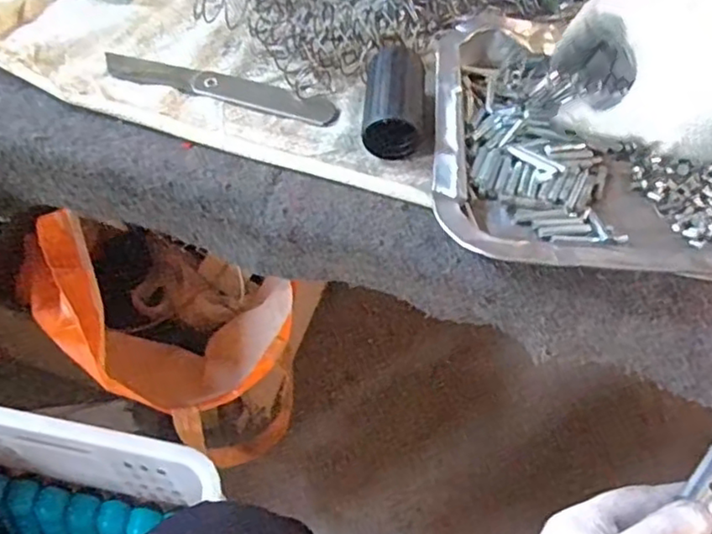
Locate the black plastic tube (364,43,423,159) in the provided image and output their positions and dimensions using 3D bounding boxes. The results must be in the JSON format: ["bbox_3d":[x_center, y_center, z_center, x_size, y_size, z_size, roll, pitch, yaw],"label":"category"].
[{"bbox_3d":[0.021,-0.093,0.359,0.031,0.032,0.064,5,58,0],"label":"black plastic tube"}]

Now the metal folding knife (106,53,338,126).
[{"bbox_3d":[-0.083,-0.109,0.383,0.146,0.005,0.022,15,59,6],"label":"metal folding knife"}]

